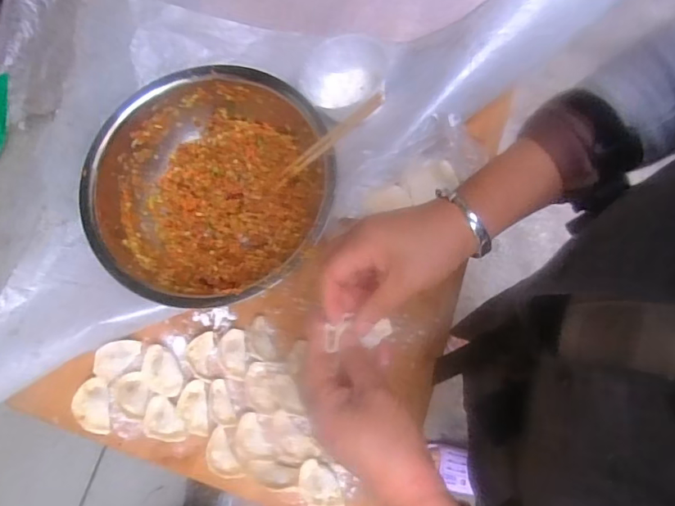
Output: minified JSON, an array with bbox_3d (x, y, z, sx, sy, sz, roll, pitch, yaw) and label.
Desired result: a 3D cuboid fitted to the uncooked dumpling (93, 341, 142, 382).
[{"bbox_3d":[-0.256,0.120,0.587,0.056,0.022,0.029,-34,72,-4],"label":"uncooked dumpling"}]

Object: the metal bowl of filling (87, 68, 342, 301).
[{"bbox_3d":[-0.140,-0.069,0.595,0.260,0.099,0.266,-2,72,6],"label":"metal bowl of filling"}]

